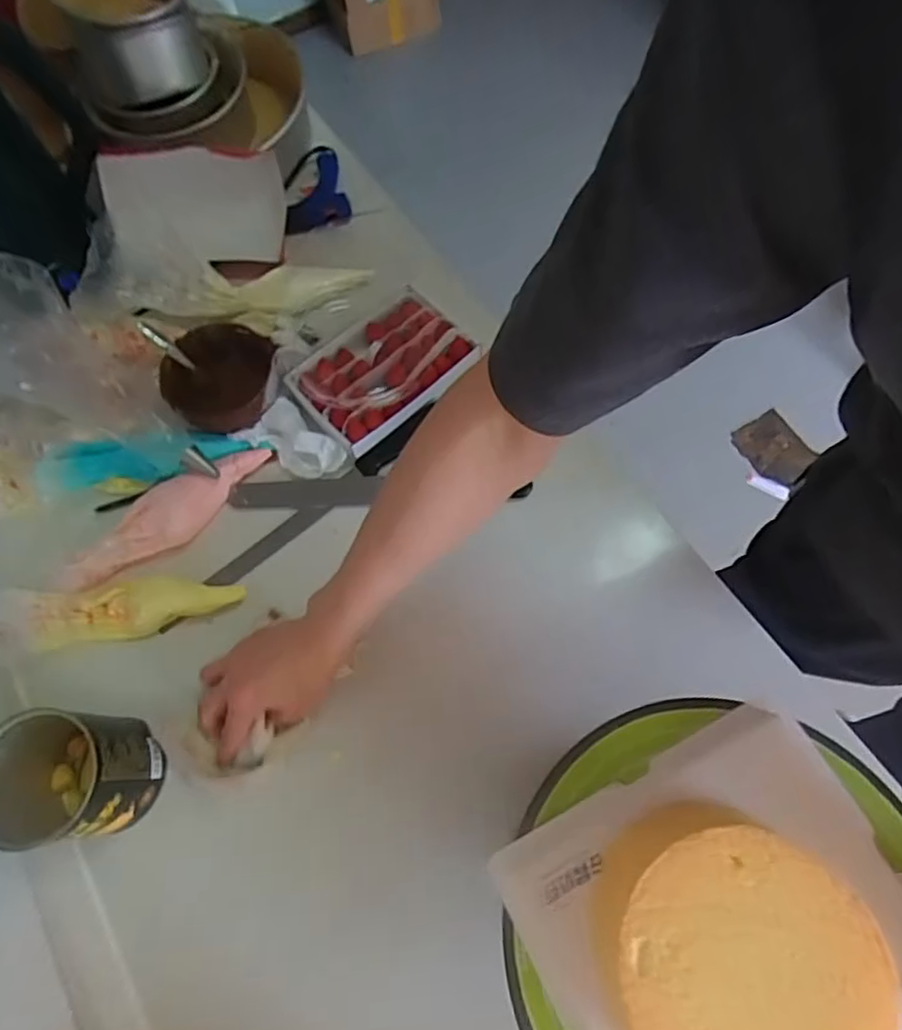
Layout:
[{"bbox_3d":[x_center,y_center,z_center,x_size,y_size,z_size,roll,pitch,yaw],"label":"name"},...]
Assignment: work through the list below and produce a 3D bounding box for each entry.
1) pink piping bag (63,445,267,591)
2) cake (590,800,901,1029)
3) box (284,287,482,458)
[{"bbox_3d":[-0.296,0.002,0.637,0.237,0.037,0.062,-40,72,-12],"label":"pink piping bag"},{"bbox_3d":[0.159,0.249,0.353,0.136,0.068,0.140,-1,68,2],"label":"cake"},{"bbox_3d":[-0.078,-0.168,0.693,0.187,0.034,0.136,-42,72,-13],"label":"box"}]

